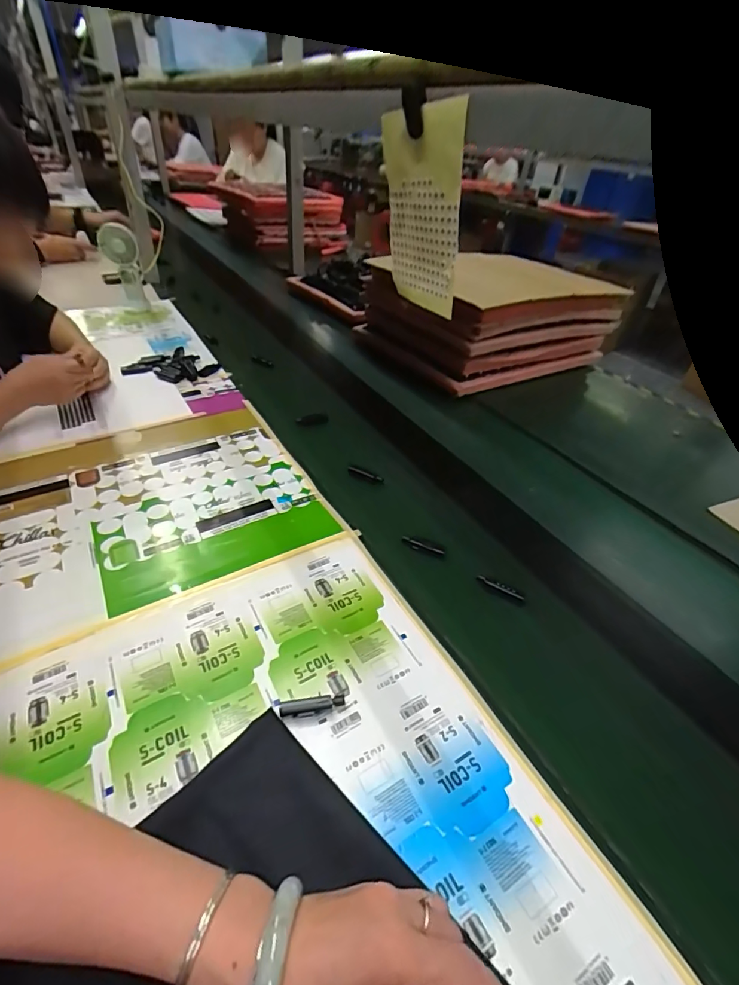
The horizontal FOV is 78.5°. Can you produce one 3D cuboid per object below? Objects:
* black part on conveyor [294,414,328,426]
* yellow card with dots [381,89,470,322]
[{"bbox_3d":[-0.098,-0.123,0.777,0.055,0.016,0.014,-7,40,-14],"label":"black part on conveyor"},{"bbox_3d":[0.036,-0.205,0.335,0.011,0.123,0.094,-21,43,-17],"label":"yellow card with dots"}]

